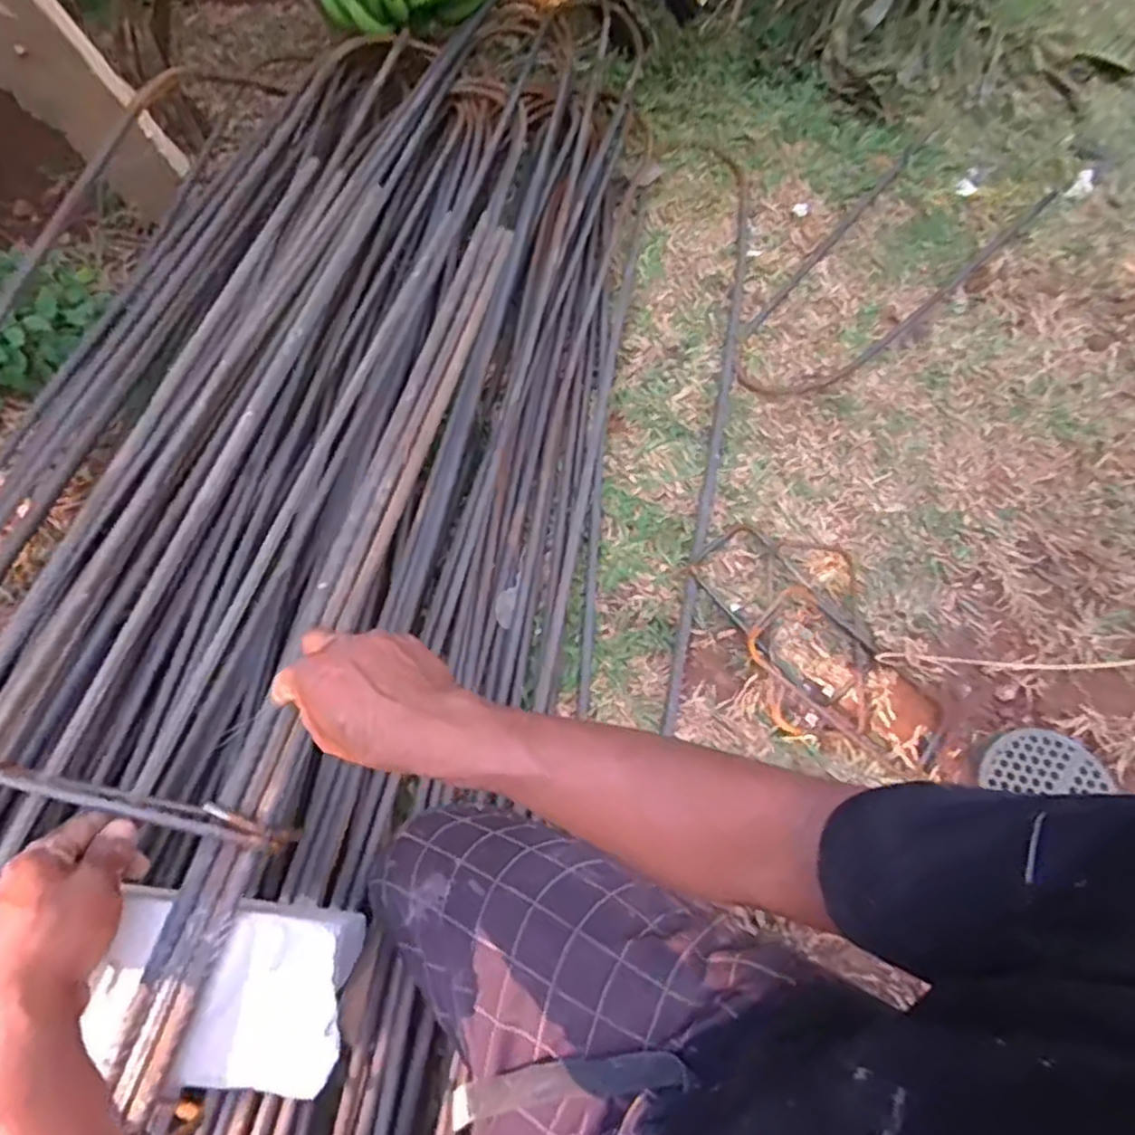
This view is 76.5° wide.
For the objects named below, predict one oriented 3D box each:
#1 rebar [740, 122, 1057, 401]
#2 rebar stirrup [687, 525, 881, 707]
[{"bbox_3d":[0.636,-0.577,1.343,0.306,0.034,1.031,31,62,20],"label":"rebar"},{"bbox_3d":[0.279,0.056,0.940,0.123,0.012,0.259,-31,66,-20],"label":"rebar stirrup"}]

